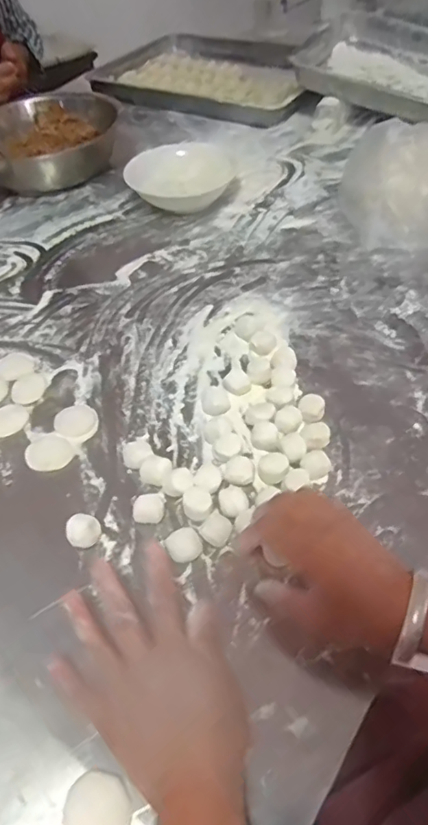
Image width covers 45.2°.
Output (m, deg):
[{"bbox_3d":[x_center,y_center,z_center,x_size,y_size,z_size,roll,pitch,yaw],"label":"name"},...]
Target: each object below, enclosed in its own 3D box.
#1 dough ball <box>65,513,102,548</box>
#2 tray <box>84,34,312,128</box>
[{"bbox_3d":[-0.110,0.103,0.440,0.028,0.025,0.027,-2,50,3],"label":"dough ball"},{"bbox_3d":[-0.009,-0.744,1.120,0.521,0.042,0.367,23,56,21],"label":"tray"}]

